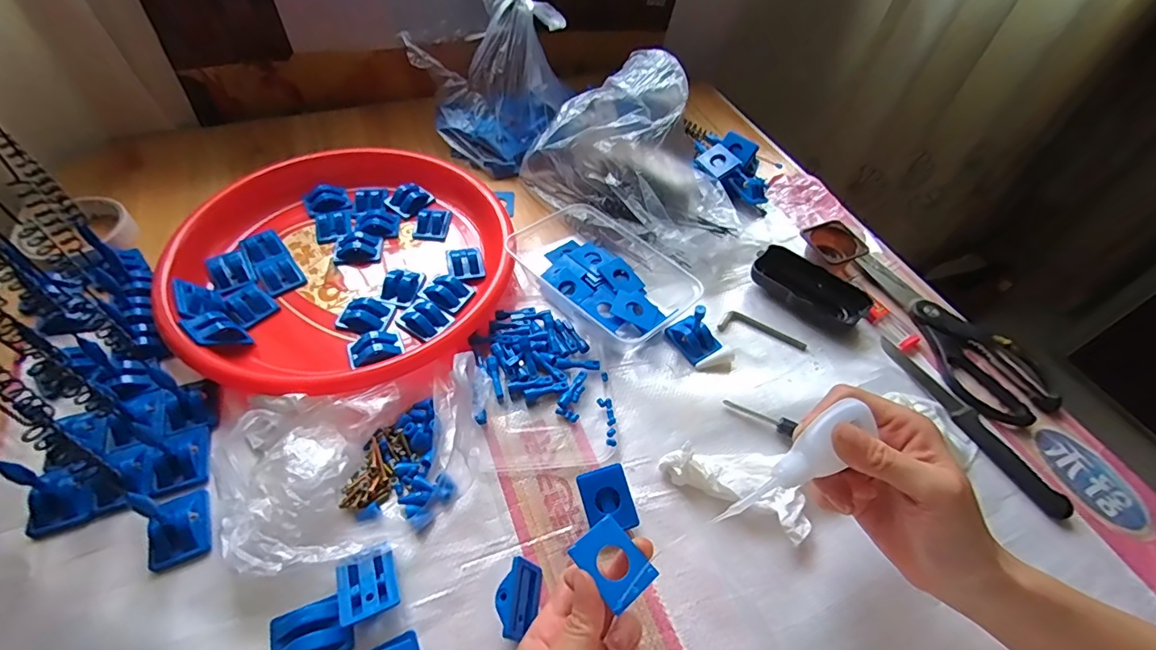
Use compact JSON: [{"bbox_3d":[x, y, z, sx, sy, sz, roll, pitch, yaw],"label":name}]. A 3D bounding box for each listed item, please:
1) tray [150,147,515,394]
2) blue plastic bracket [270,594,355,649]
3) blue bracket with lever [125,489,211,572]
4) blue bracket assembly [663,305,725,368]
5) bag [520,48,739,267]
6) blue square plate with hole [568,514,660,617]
[{"bbox_3d":[-0.211,-0.062,0.468,0.270,0.042,0.281,2,51,-3],"label":"tray"},{"bbox_3d":[-0.160,0.185,0.301,0.043,0.008,0.033,-17,54,-17],"label":"blue plastic bracket"},{"bbox_3d":[-0.260,0.122,0.317,0.031,0.040,0.043,-19,55,-19],"label":"blue bracket with lever"},{"bbox_3d":[0.105,0.003,0.442,0.031,0.043,0.041,-25,57,-22],"label":"blue bracket assembly"},{"bbox_3d":[0.067,-0.180,0.522,0.227,0.136,0.135,31,55,19],"label":"bag"},{"bbox_3d":[0.019,0.127,0.271,0.031,0.005,0.041,-32,60,-26],"label":"blue square plate with hole"}]

